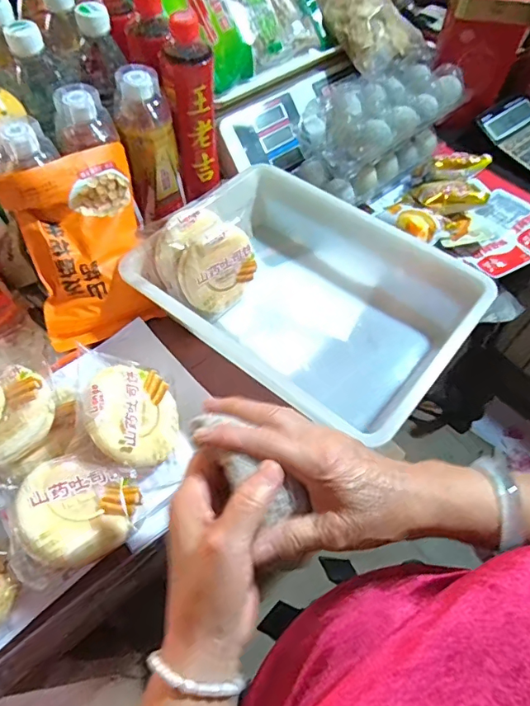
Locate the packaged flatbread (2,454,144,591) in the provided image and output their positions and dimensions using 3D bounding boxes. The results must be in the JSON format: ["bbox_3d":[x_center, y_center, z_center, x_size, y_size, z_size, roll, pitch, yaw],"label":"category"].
[{"bbox_3d":[-0.156,0.128,0.393,0.100,0.026,0.088,-15,66,-39],"label":"packaged flatbread"}]

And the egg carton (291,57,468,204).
[{"bbox_3d":[0.158,-0.318,0.666,0.246,0.105,0.113,-38,67,-25],"label":"egg carton"}]

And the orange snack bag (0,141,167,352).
[{"bbox_3d":[-0.189,-0.115,0.515,0.135,0.191,0.050,-22,19,-30],"label":"orange snack bag"}]

